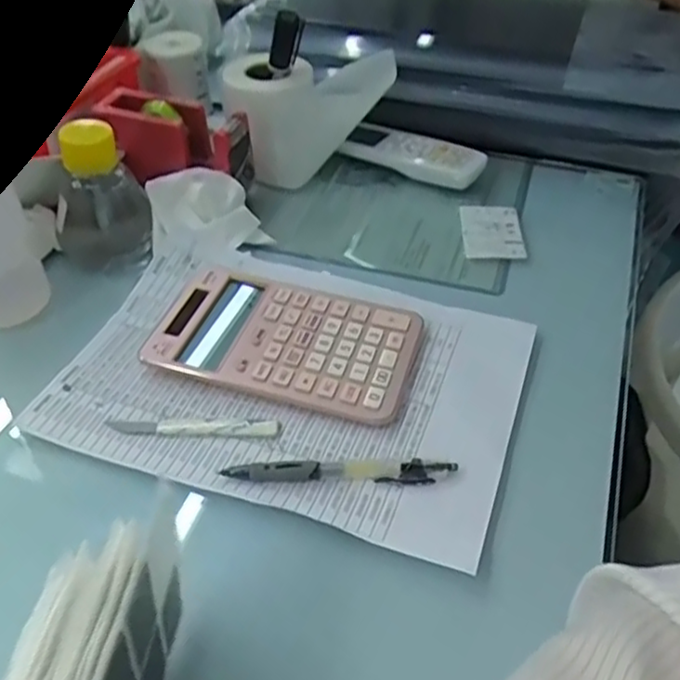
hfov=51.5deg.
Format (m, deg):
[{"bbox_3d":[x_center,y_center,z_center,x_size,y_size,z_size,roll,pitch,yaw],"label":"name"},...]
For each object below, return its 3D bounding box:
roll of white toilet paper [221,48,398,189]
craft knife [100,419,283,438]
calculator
[{"bbox_3d":[-0.028,-0.219,0.678,0.156,0.105,0.076,-30,48,-25],"label":"roll of white toilet paper"},{"bbox_3d":[-0.093,0.053,0.446,0.108,0.005,0.013,0,42,5],"label":"craft knife"},{"bbox_3d":[-0.038,-0.002,0.496,0.175,0.024,0.109,11,44,16],"label":"calculator"}]

